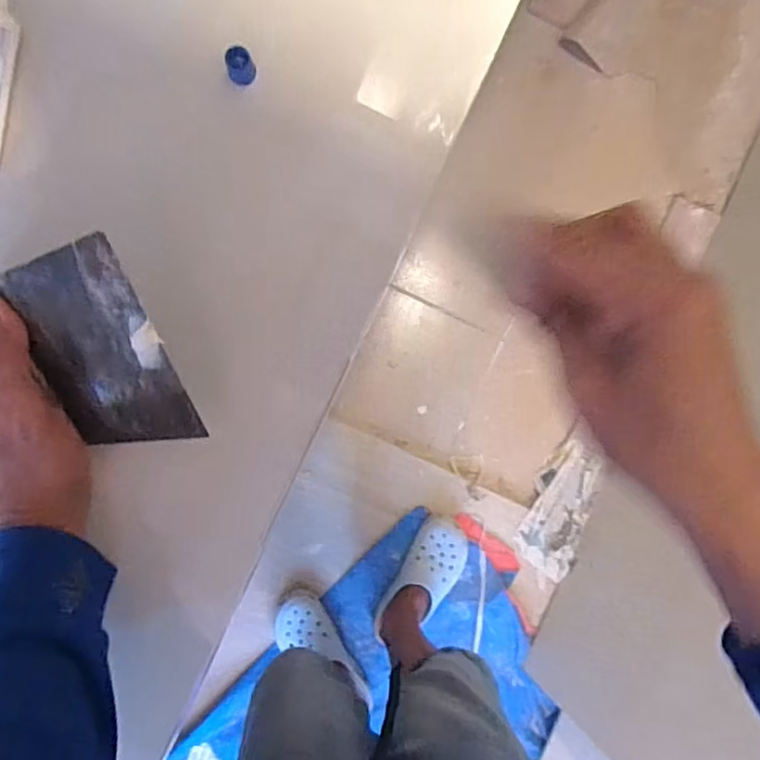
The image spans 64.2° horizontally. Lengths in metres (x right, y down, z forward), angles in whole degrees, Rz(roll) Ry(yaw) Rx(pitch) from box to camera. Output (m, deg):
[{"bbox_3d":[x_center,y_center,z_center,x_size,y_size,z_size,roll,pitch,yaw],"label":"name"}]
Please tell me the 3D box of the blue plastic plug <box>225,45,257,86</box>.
[{"bbox_3d":[-0.087,-0.195,0.376,0.016,0.018,0.015,0,90,-2],"label":"blue plastic plug"}]

